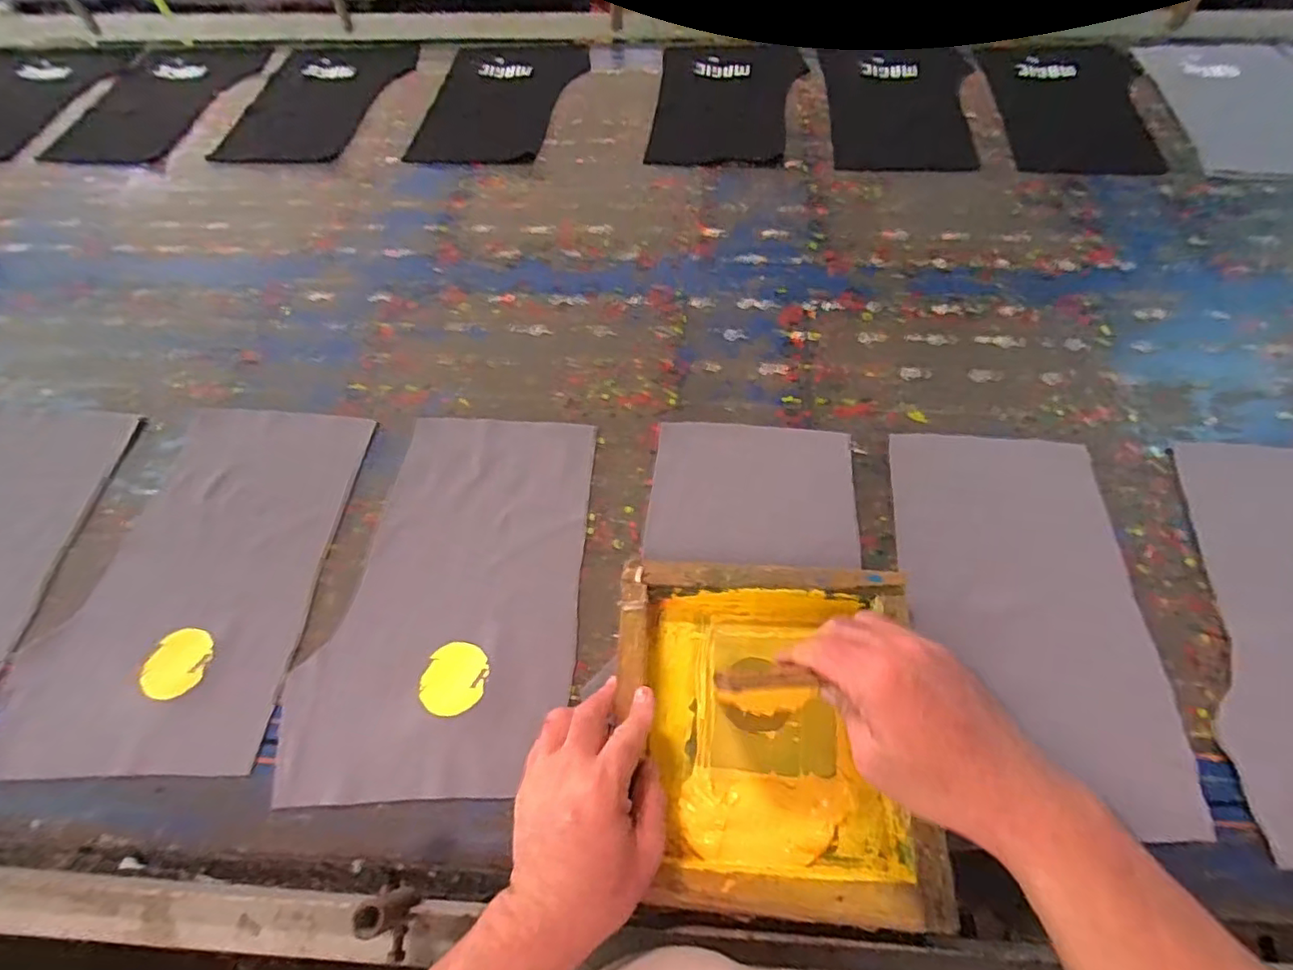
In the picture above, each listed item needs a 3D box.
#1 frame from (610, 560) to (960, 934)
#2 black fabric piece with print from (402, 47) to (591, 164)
[{"bbox_3d":[0.093,0.188,0.462,0.231,0.051,0.240,2,62,3],"label":"frame"},{"bbox_3d":[-0.235,-0.628,0.950,0.225,0.009,0.331,5,62,5],"label":"black fabric piece with print"}]

